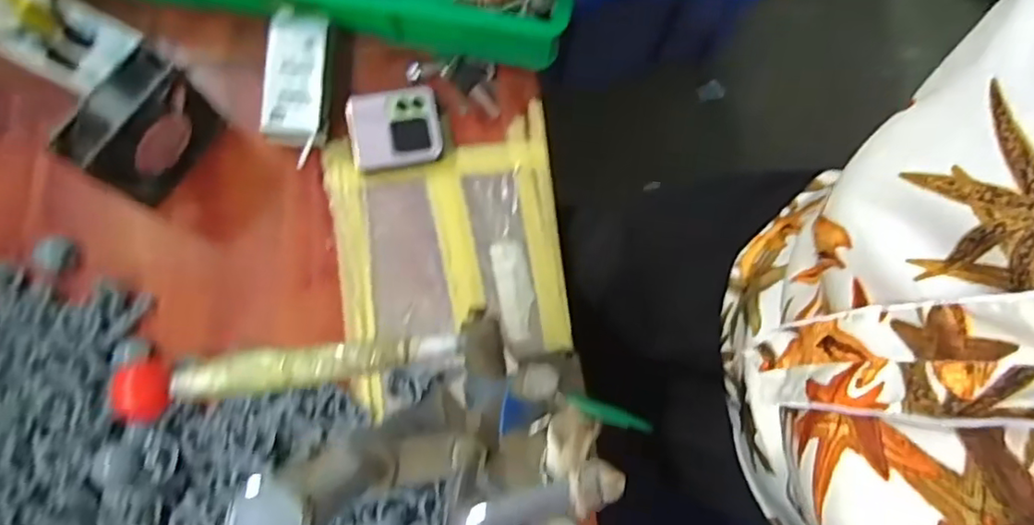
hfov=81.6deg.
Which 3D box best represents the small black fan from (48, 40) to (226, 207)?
[{"bbox_3d":[-0.335,-0.119,0.545,0.044,0.108,0.119,36,78,12],"label":"small black fan"}]

